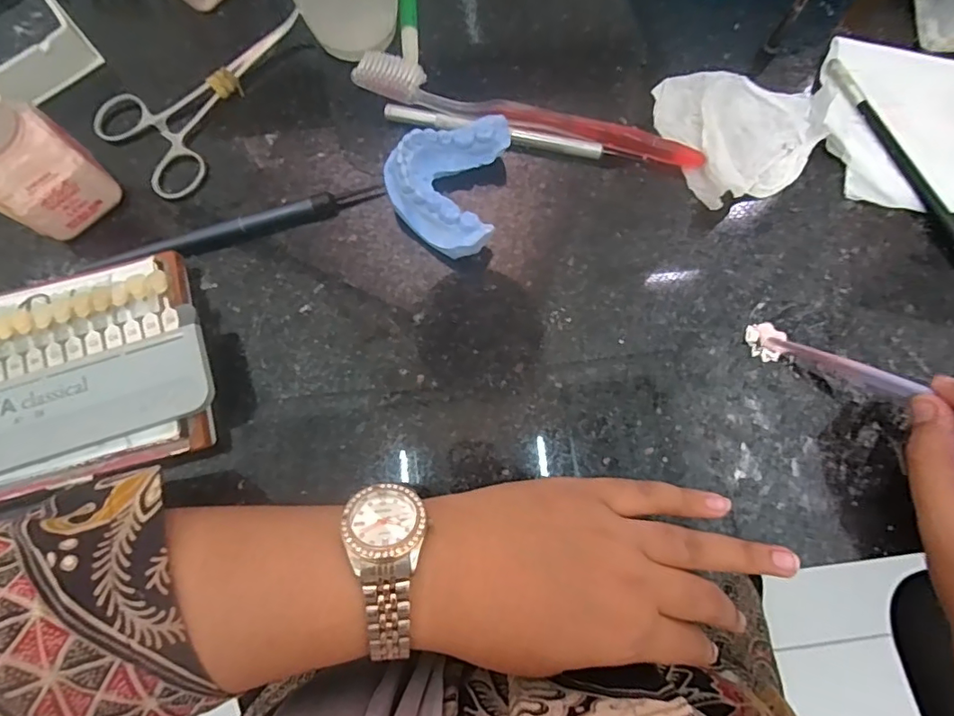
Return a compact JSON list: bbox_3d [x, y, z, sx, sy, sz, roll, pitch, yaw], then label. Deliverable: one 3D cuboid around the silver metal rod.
[{"bbox_3d":[0.009,-0.120,0.284,0.115,0.006,0.010,10,78,2],"label":"silver metal rod"}]

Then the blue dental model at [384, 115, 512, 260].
[{"bbox_3d":[-0.016,-0.088,0.266,0.055,0.030,0.068,10,78,2],"label":"blue dental model"}]

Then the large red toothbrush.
[{"bbox_3d":[0.026,-0.131,0.287,0.189,0.007,0.022,17,78,3],"label":"large red toothbrush"}]

